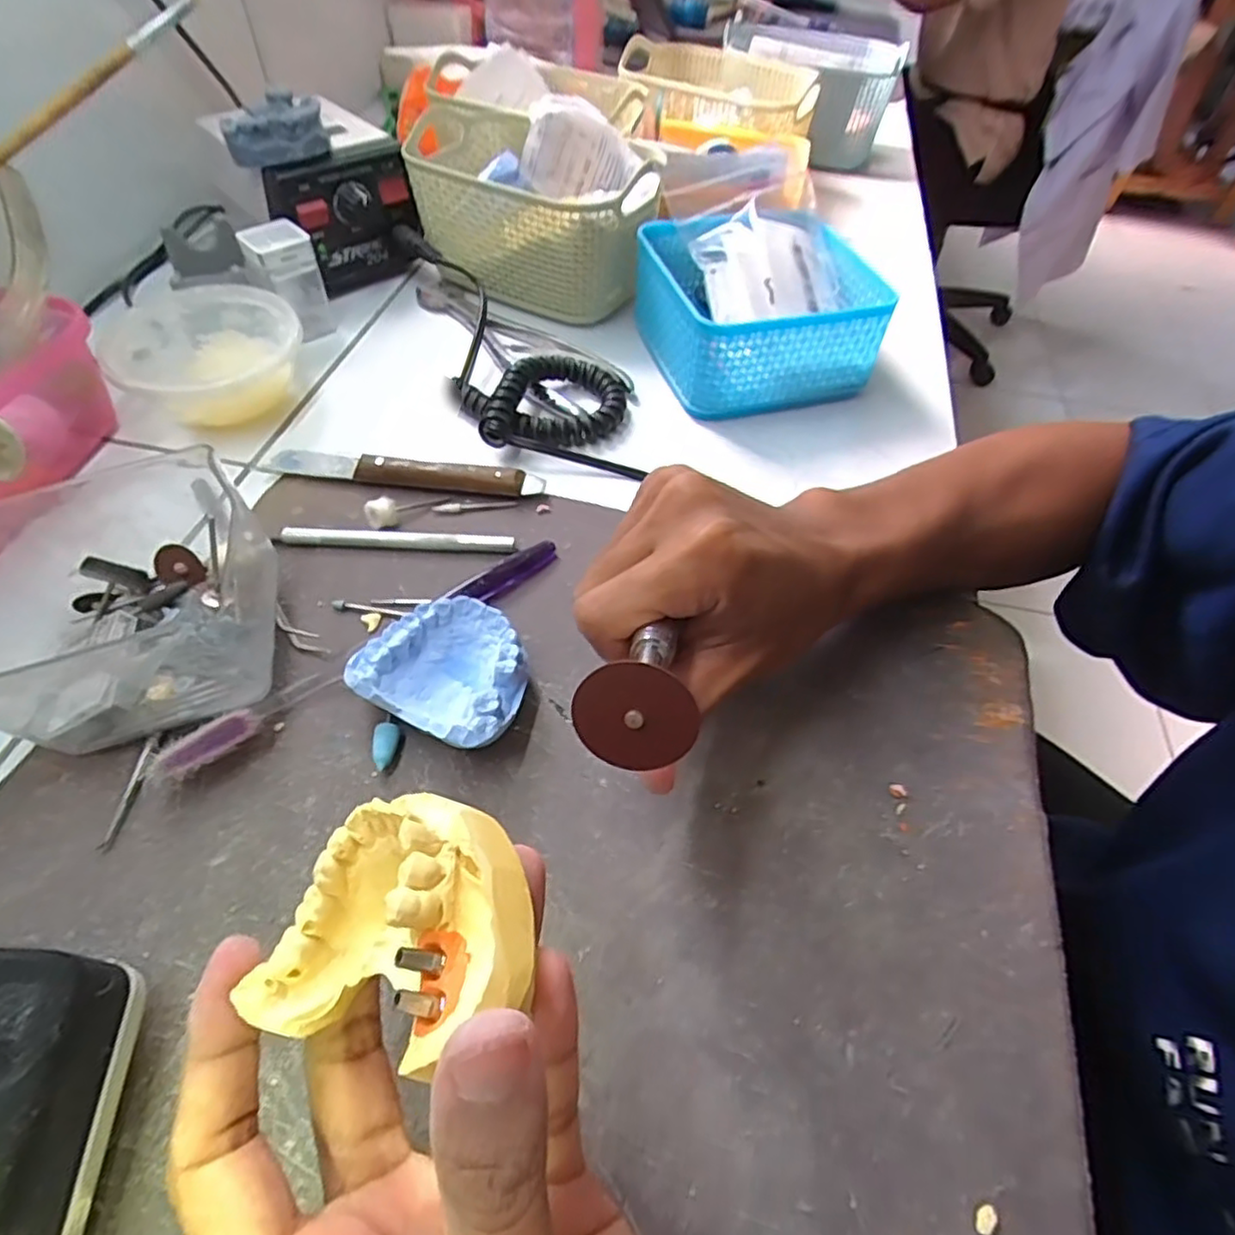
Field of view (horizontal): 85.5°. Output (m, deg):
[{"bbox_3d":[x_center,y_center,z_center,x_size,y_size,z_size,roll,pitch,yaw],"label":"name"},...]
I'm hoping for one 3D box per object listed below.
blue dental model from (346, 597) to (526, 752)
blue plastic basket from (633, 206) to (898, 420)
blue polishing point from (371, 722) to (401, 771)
[{"bbox_3d":[-0.069,0.024,0.279,0.065,0.028,0.056,23,55,14],"label":"blue dental model"},{"bbox_3d":[0.091,-0.206,0.440,0.136,0.074,0.131,-12,54,-12],"label":"blue plastic basket"},{"bbox_3d":[-0.092,0.052,0.268,0.010,0.010,0.018,-2,53,-4],"label":"blue polishing point"}]

